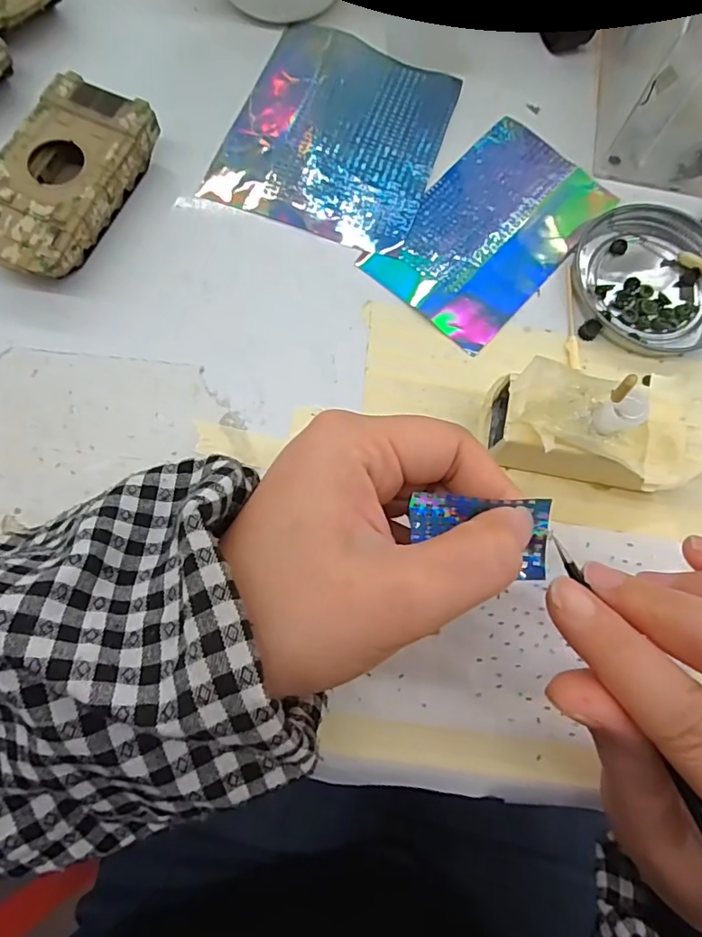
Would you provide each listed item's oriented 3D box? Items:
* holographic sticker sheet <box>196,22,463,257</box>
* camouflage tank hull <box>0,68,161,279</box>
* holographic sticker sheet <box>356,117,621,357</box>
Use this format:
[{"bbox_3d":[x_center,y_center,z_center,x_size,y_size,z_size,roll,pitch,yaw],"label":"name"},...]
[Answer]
[{"bbox_3d":[-0.006,-0.175,0.276,0.103,0.004,0.124,19,75,2],"label":"holographic sticker sheet"},{"bbox_3d":[-0.132,-0.130,0.245,0.050,0.025,0.094,25,77,4],"label":"camouflage tank hull"},{"bbox_3d":[0.070,-0.120,0.262,0.074,0.004,0.123,40,78,8],"label":"holographic sticker sheet"}]

